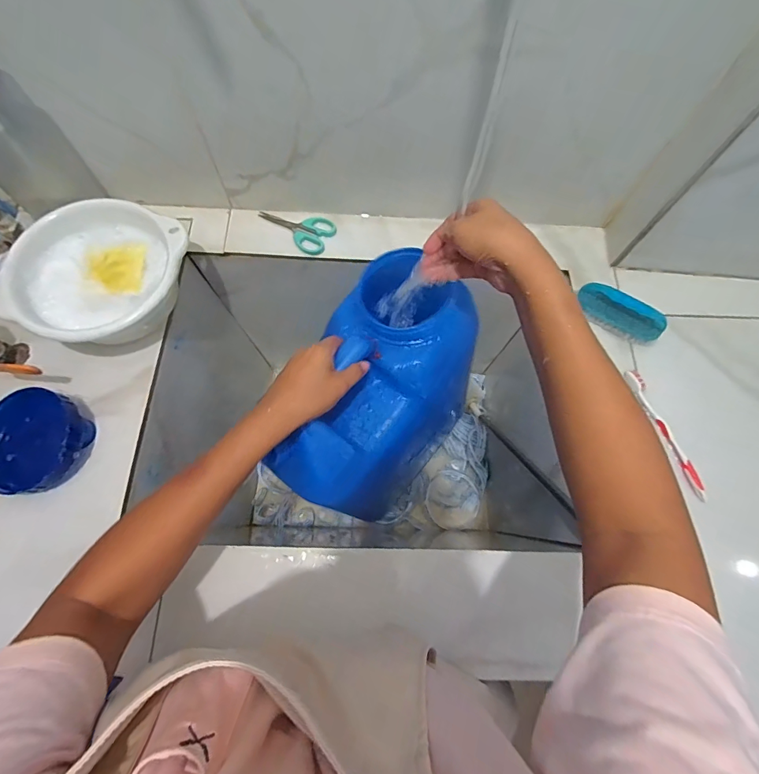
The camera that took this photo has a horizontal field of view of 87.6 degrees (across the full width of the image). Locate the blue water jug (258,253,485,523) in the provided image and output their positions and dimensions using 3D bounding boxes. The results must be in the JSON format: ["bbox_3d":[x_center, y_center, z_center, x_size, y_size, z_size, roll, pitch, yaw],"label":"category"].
[{"bbox_3d":[0.010,0.006,0.470,0.181,0.170,0.285,23,71,6],"label":"blue water jug"}]

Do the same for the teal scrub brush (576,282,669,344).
[{"bbox_3d":[0.342,-0.106,0.565,0.120,0.052,0.027,31,33,10],"label":"teal scrub brush"}]

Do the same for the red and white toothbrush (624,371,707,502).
[{"bbox_3d":[0.374,0.060,0.518,0.018,0.017,0.178,-19,72,-9],"label":"red and white toothbrush"}]

